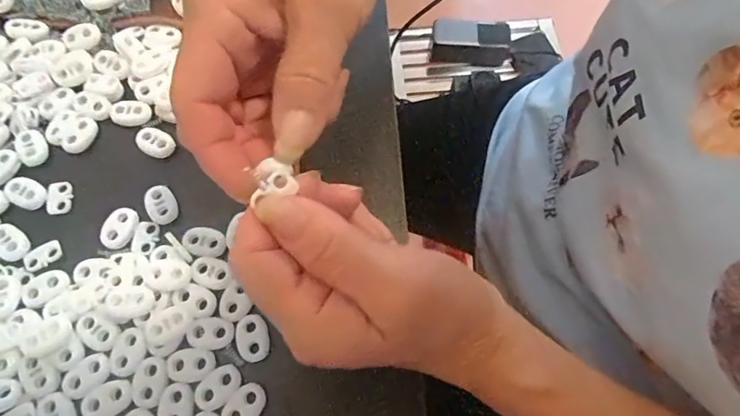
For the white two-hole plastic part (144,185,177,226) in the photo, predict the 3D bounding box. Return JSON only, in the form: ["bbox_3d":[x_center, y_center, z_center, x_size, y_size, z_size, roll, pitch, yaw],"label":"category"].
[{"bbox_3d":[-0.113,-0.002,0.256,0.016,0.005,0.021,-28,71,-11],"label":"white two-hole plastic part"}]

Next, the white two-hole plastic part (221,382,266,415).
[{"bbox_3d":[-0.058,0.092,0.218,0.015,0.004,0.022,35,72,12],"label":"white two-hole plastic part"}]

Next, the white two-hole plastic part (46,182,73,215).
[{"bbox_3d":[-0.171,-0.006,0.261,0.012,0.005,0.018,-6,69,-4],"label":"white two-hole plastic part"}]

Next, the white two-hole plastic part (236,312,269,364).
[{"bbox_3d":[-0.058,0.063,0.231,0.016,0.004,0.021,-20,70,-9],"label":"white two-hole plastic part"}]

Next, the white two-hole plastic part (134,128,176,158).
[{"bbox_3d":[-0.122,-0.037,0.268,0.022,0.004,0.015,22,70,8],"label":"white two-hole plastic part"}]

